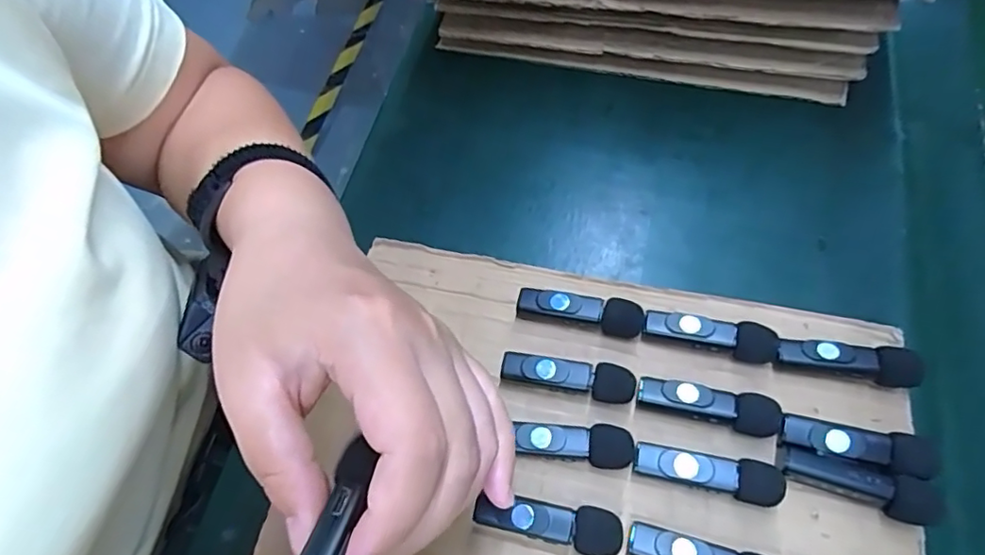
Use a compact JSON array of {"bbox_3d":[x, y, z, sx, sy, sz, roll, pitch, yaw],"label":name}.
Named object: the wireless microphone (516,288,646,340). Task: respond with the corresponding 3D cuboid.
[{"bbox_3d":[0.047,0.019,0.305,0.066,0.018,0.016,13,65,7],"label":"wireless microphone"}]

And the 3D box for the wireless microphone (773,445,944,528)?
[{"bbox_3d":[0.162,0.092,0.253,0.065,0.016,0.018,16,66,9],"label":"wireless microphone"}]

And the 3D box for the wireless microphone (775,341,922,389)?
[{"bbox_3d":[0.174,0.042,0.280,0.062,0.017,0.017,13,65,7],"label":"wireless microphone"}]

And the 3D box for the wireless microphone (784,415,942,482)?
[{"bbox_3d":[0.168,0.079,0.260,0.064,0.015,0.018,11,65,6],"label":"wireless microphone"}]

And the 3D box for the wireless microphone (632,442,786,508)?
[{"bbox_3d":[0.099,0.091,0.264,0.063,0.019,0.016,12,65,7],"label":"wireless microphone"}]

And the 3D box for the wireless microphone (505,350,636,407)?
[{"bbox_3d":[0.038,0.051,0.289,0.065,0.017,0.015,11,65,7],"label":"wireless microphone"}]

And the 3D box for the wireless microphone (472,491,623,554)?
[{"bbox_3d":[0.024,0.111,0.257,0.065,0.016,0.019,7,63,8],"label":"wireless microphone"}]

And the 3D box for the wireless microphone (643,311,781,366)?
[{"bbox_3d":[0.112,0.030,0.294,0.065,0.018,0.016,15,65,9],"label":"wireless microphone"}]

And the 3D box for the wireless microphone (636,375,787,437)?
[{"bbox_3d":[0.104,0.063,0.277,0.066,0.018,0.017,10,65,6],"label":"wireless microphone"}]

